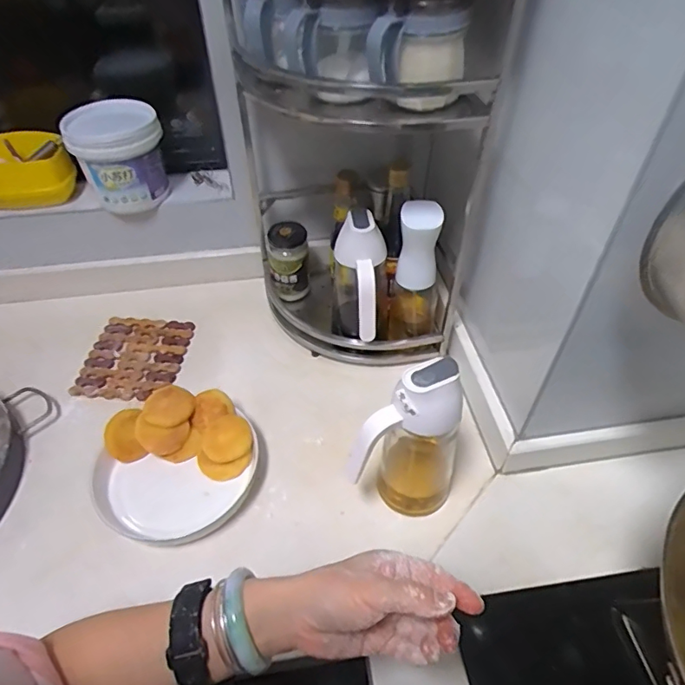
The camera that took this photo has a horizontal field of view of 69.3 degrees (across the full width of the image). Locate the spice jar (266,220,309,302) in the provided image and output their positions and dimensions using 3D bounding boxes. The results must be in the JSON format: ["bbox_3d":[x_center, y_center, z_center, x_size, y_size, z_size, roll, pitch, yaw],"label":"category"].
[{"bbox_3d":[-0.085,-0.126,0.780,0.061,0.112,0.057,-8,47,-8],"label":"spice jar"}]

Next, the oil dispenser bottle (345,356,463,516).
[{"bbox_3d":[0.064,0.108,0.513,0.116,0.200,0.068,5,47,5],"label":"oil dispenser bottle"}]

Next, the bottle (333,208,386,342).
[{"bbox_3d":[0.020,-0.064,0.654,0.068,0.189,0.105,1,46,1],"label":"bottle"}]

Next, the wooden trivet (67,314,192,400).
[{"bbox_3d":[-0.305,0.021,0.735,0.135,0.015,0.146,2,46,2],"label":"wooden trivet"}]

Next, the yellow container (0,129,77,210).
[{"bbox_3d":[-0.471,-0.246,0.725,0.142,0.087,0.088,4,46,4],"label":"yellow container"}]

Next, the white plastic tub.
[{"bbox_3d":[-0.321,-0.269,0.720,0.124,0.124,0.106,-20,49,-18],"label":"white plastic tub"}]

